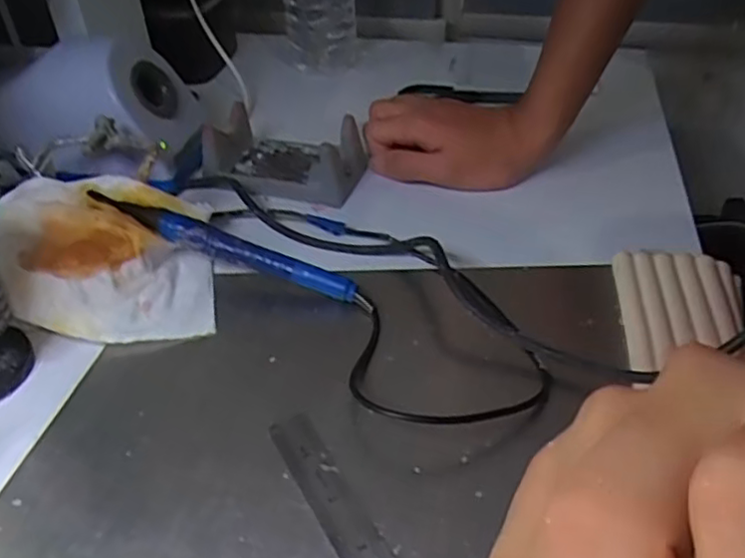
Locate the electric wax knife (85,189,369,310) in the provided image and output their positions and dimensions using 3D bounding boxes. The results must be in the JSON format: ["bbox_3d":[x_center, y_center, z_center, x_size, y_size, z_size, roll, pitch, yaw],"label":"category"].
[{"bbox_3d":[-0.086,-0.019,0.389,0.182,0.013,0.016,20,43,8],"label":"electric wax knife"}]

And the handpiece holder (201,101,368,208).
[{"bbox_3d":[-0.064,-0.093,0.479,0.108,0.036,0.064,12,42,18],"label":"handpiece holder"}]

